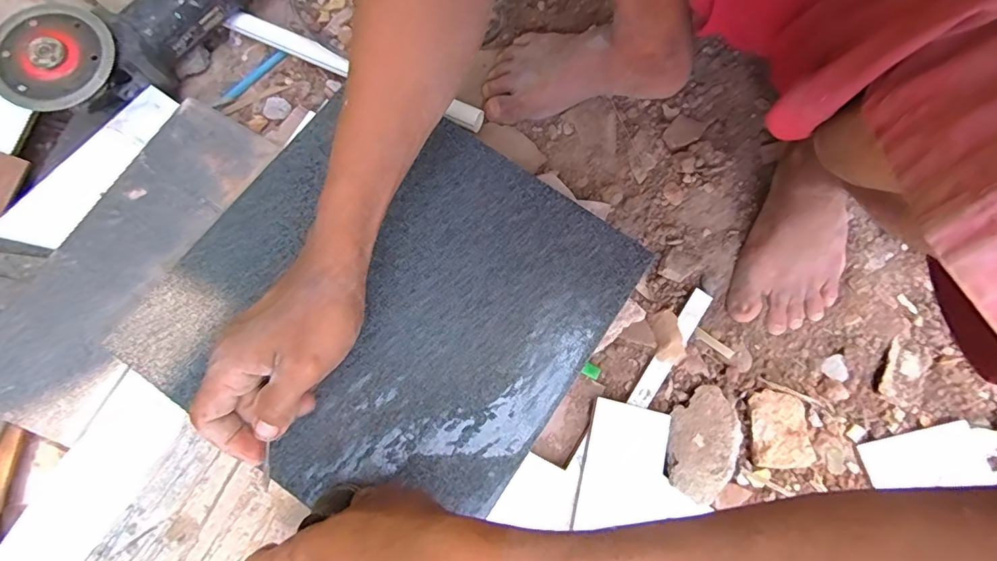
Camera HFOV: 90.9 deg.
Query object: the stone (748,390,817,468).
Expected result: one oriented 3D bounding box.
[{"bbox_3d":[0.253,0.133,0.441,0.050,0.018,0.065,4,75,0],"label":"stone"}]

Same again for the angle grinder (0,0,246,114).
[{"bbox_3d":[-0.317,-0.261,0.483,0.084,0.101,0.305,38,78,9],"label":"angle grinder"}]

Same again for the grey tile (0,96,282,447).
[{"bbox_3d":[-0.310,-0.023,0.415,0.093,0.006,0.293,29,71,-13],"label":"grey tile"}]

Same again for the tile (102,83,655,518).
[{"bbox_3d":[-0.079,0.011,0.372,0.290,0.012,0.286,34,77,8],"label":"tile"}]

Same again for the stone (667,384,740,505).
[{"bbox_3d":[0.179,0.142,0.433,0.053,0.020,0.095,10,75,2],"label":"stone"}]

